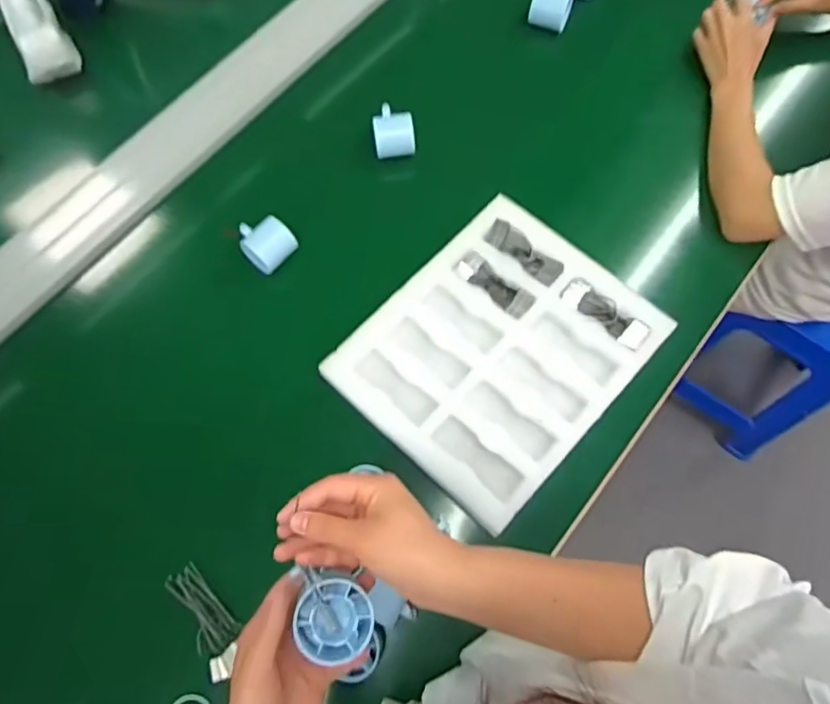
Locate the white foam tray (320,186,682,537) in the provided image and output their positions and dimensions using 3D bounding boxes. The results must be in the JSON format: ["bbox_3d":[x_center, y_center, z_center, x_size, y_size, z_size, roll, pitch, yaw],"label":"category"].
[{"bbox_3d":[0.100,-0.005,0.696,0.277,0.025,0.335,41,76,16],"label":"white foam tray"}]

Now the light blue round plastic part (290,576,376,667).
[{"bbox_3d":[-0.054,0.183,0.400,0.049,0.014,0.050,-1,69,2],"label":"light blue round plastic part"}]

